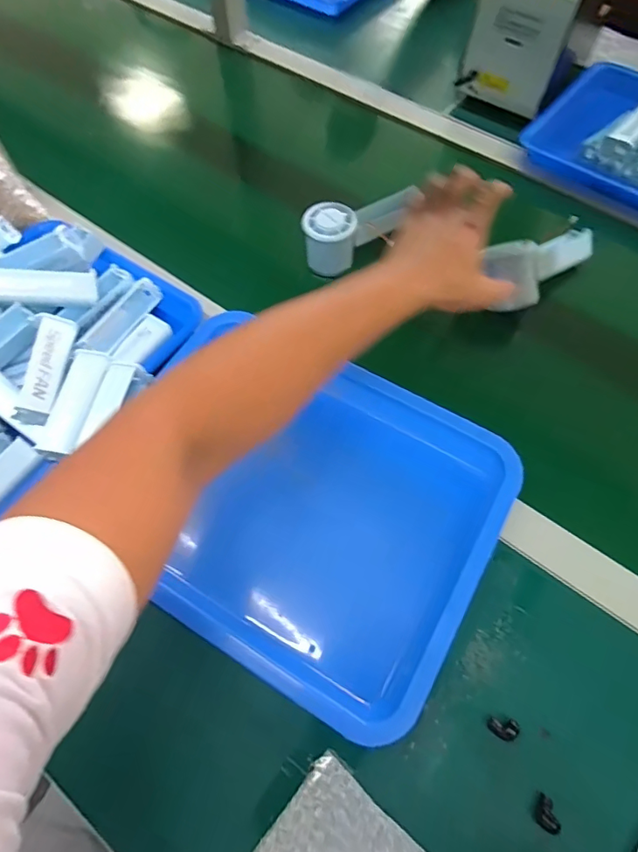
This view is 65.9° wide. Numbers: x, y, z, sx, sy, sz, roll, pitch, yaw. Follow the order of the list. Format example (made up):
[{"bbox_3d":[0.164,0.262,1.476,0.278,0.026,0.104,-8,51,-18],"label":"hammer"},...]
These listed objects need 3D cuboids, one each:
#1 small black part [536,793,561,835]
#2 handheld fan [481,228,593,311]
[{"bbox_3d":[0.157,0.264,0.334,0.017,0.007,0.019,22,65,12],"label":"small black part"},{"bbox_3d":[0.235,-0.170,0.525,0.158,0.055,0.055,-28,65,-31],"label":"handheld fan"}]

